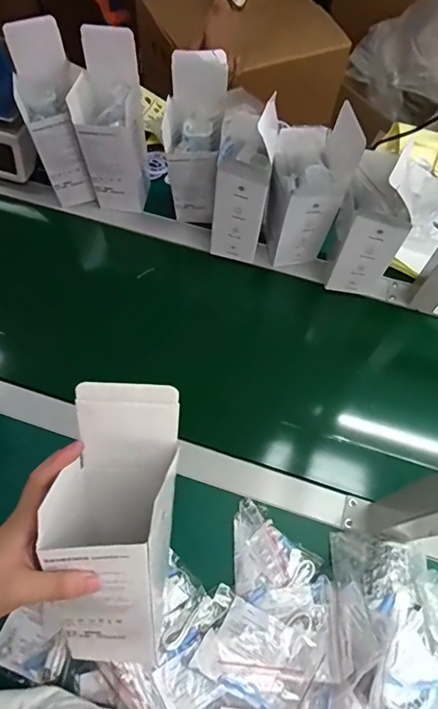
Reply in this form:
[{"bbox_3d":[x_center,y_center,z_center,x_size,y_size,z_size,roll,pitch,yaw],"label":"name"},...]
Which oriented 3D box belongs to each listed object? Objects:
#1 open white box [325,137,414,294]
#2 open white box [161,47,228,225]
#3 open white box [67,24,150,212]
[{"bbox_3d":[0.205,-0.177,0.613,0.083,0.217,0.084,16,66,7],"label":"open white box"},{"bbox_3d":[-0.033,-0.289,0.648,0.084,0.234,0.062,2,65,0],"label":"open white box"},{"bbox_3d":[-0.158,-0.328,0.674,0.093,0.239,0.088,-2,65,-2],"label":"open white box"}]

